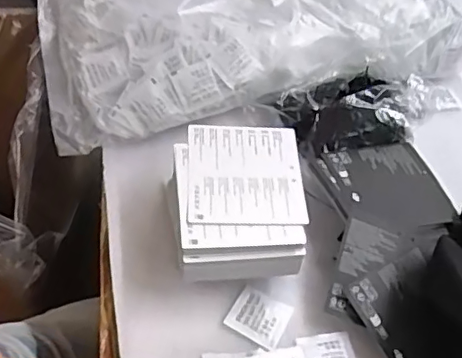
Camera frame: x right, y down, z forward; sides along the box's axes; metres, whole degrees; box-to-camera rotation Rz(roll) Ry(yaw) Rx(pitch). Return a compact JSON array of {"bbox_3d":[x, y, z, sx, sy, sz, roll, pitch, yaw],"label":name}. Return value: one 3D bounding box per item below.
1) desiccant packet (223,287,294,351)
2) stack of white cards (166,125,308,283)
[{"bbox_3d":[0.021,0.105,0.432,0.042,0.004,0.039,21,52,17],"label":"desiccant packet"},{"bbox_3d":[0.004,0.023,0.461,0.106,0.060,0.129,-2,49,-8],"label":"stack of white cards"}]

